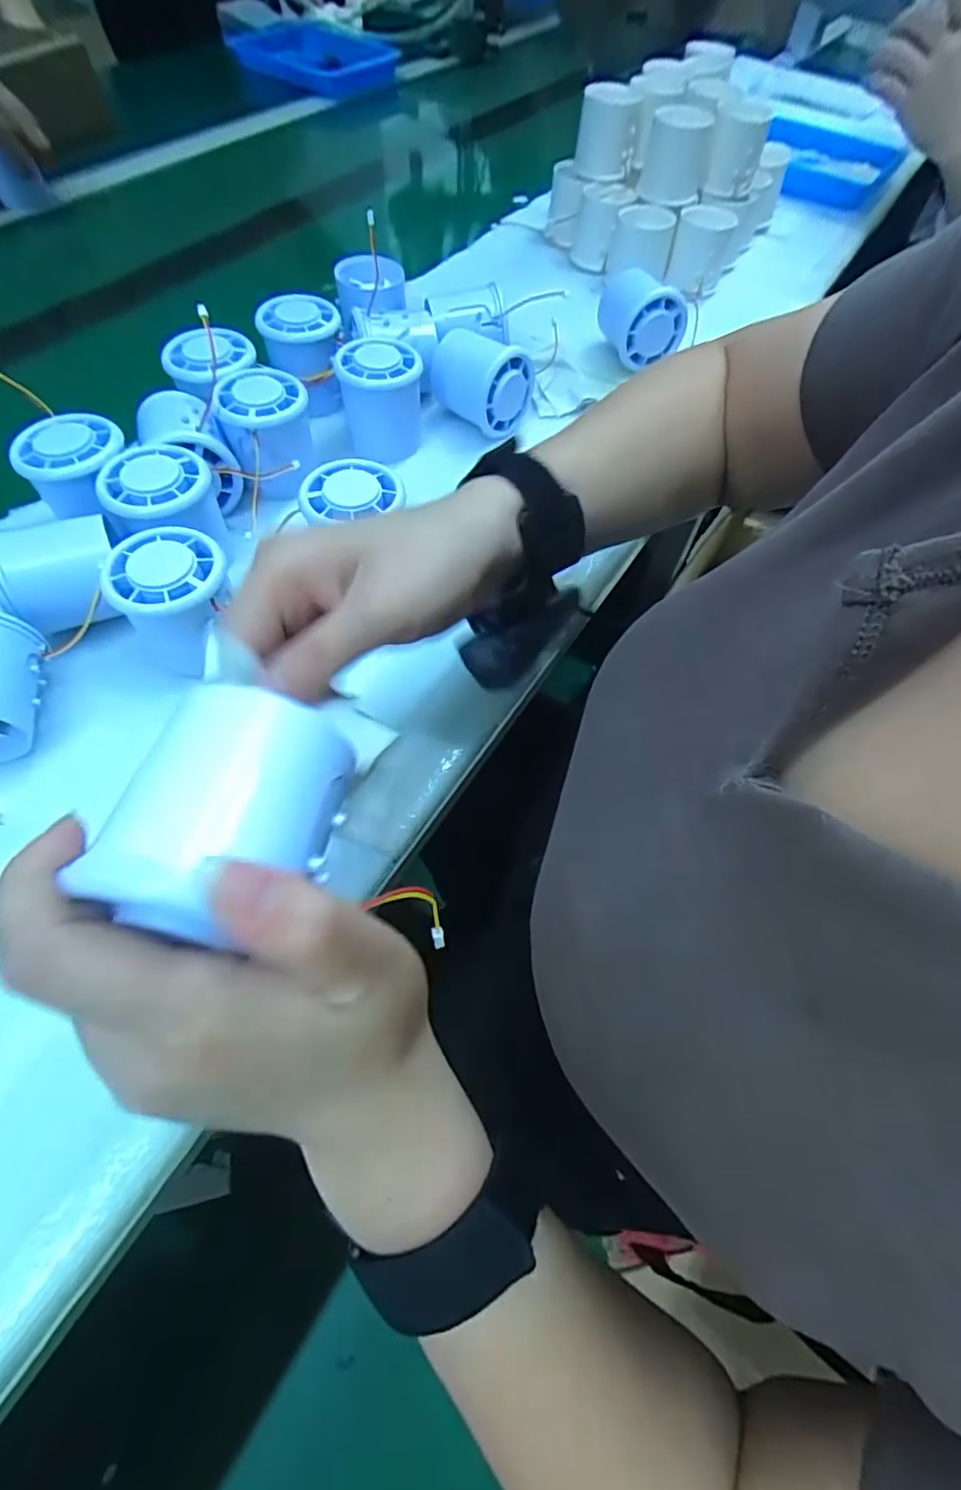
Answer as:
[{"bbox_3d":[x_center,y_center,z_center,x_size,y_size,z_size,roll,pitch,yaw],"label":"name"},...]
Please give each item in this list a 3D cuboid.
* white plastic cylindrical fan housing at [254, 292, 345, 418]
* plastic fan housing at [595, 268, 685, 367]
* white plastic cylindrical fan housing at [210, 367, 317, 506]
[{"bbox_3d":[-0.125,-0.280,0.409,0.056,0.053,0.063,-3,61,-5],"label":"white plastic cylindrical fan housing"},{"bbox_3d":[0.134,-0.356,0.468,0.055,0.048,0.070,-9,61,-8],"label":"plastic fan housing"},{"bbox_3d":[-0.134,-0.196,0.366,0.053,0.057,0.054,1,60,-2],"label":"white plastic cylindrical fan housing"}]

